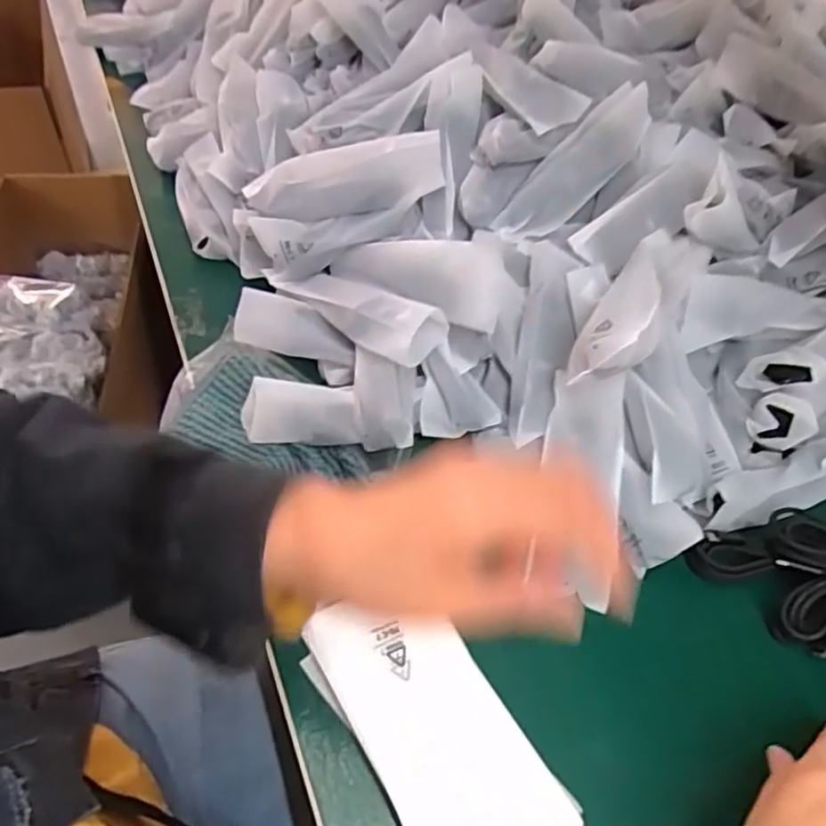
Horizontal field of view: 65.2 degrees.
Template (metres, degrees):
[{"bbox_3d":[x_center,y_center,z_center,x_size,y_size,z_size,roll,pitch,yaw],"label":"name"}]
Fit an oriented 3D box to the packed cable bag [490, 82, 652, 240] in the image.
[{"bbox_3d":[0.126,-0.189,0.505,0.145,0.030,0.041,-44,64,5],"label":"packed cable bag"}]

